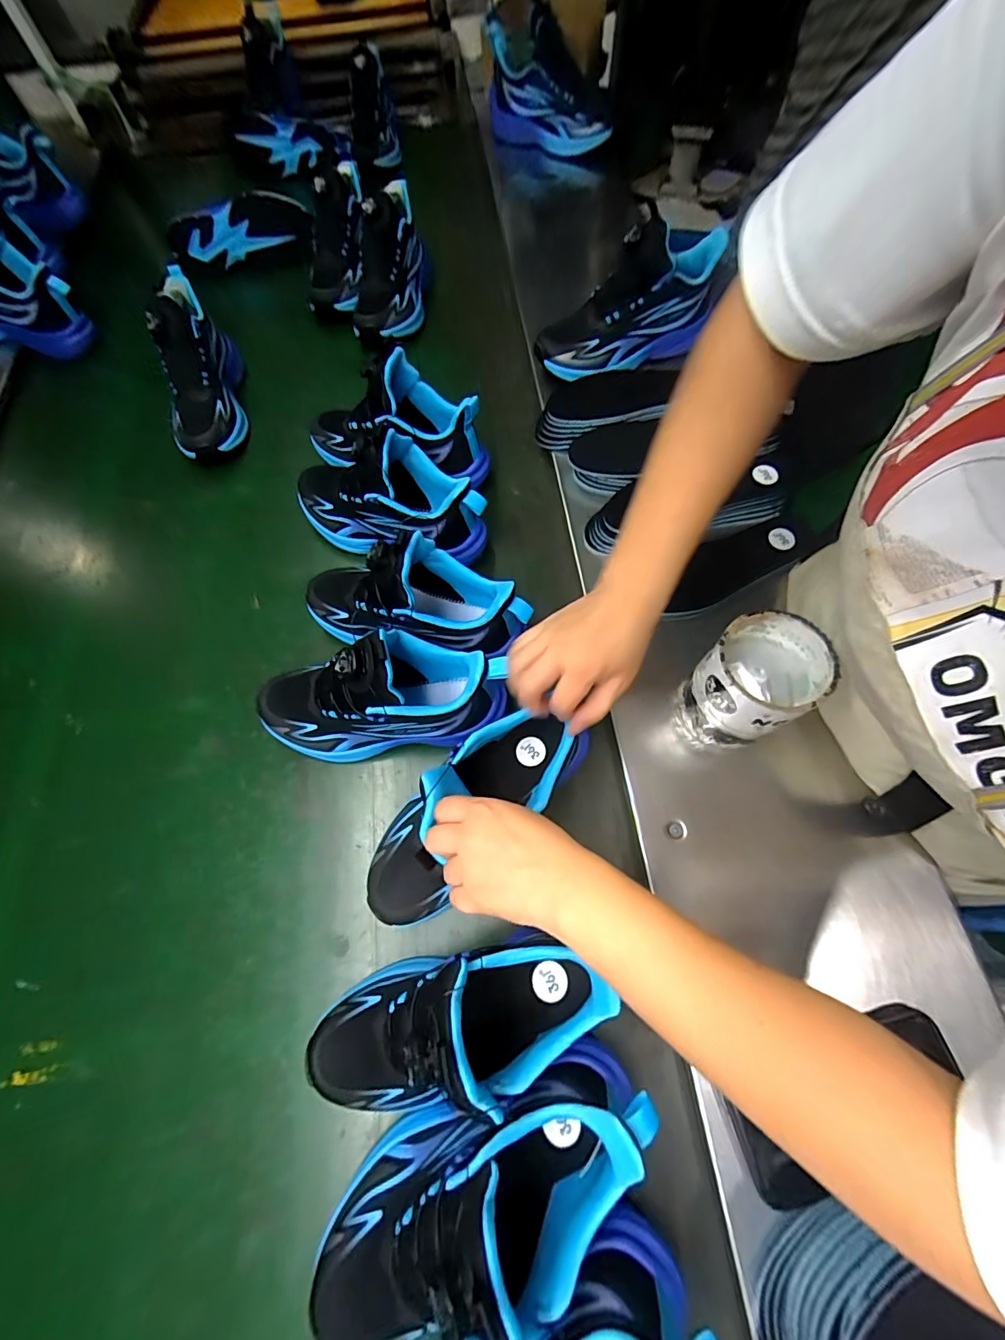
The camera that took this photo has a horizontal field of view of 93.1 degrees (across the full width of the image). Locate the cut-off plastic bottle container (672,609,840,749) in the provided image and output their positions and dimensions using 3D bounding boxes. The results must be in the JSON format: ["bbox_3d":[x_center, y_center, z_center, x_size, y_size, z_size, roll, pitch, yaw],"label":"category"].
[{"bbox_3d":[0.205,0.016,0.408,0.081,0.125,0.076,-1,66,2],"label":"cut-off plastic bottle container"}]

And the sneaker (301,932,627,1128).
[{"bbox_3d":[-0.037,0.244,0.327,0.211,0.155,0.081,-16,67,-4],"label":"sneaker"}]

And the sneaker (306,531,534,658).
[{"bbox_3d":[-0.090,-0.072,0.476,0.239,0.146,0.079,13,68,8],"label":"sneaker"}]

